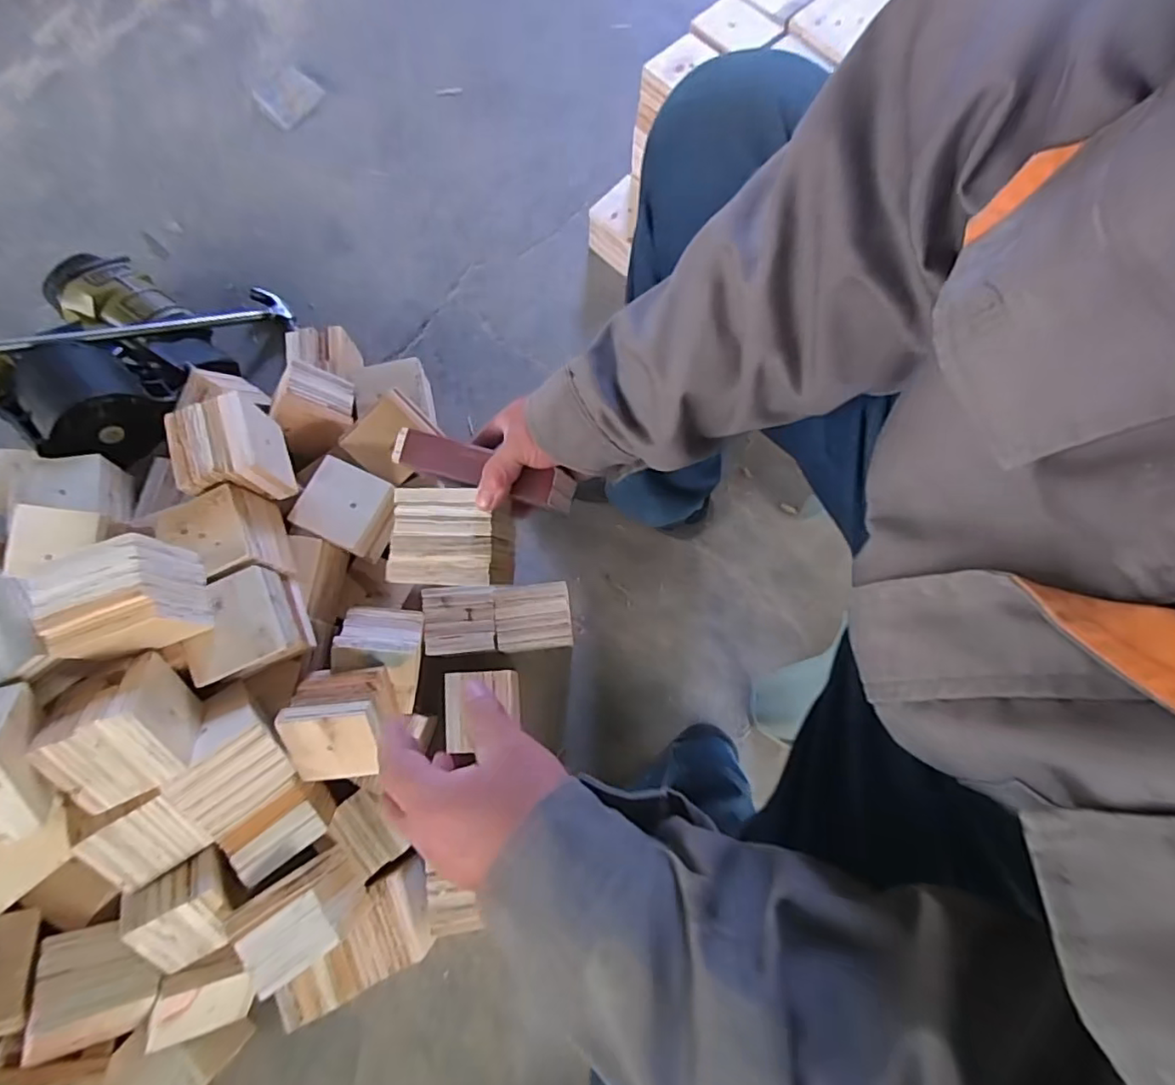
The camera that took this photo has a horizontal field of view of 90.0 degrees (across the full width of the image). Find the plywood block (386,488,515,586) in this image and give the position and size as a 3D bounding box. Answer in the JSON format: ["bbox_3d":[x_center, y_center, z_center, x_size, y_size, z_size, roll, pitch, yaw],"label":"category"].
[{"bbox_3d":[-0.116,0.001,0.514,0.093,0.075,0.078,2,77,1],"label":"plywood block"}]

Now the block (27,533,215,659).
[{"bbox_3d":[-0.432,0.055,0.546,0.106,0.095,0.083,-22,77,-5],"label":"block"}]

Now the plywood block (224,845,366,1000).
[{"bbox_3d":[-0.300,0.395,0.627,0.097,0.105,0.081,-35,78,-8],"label":"plywood block"}]

